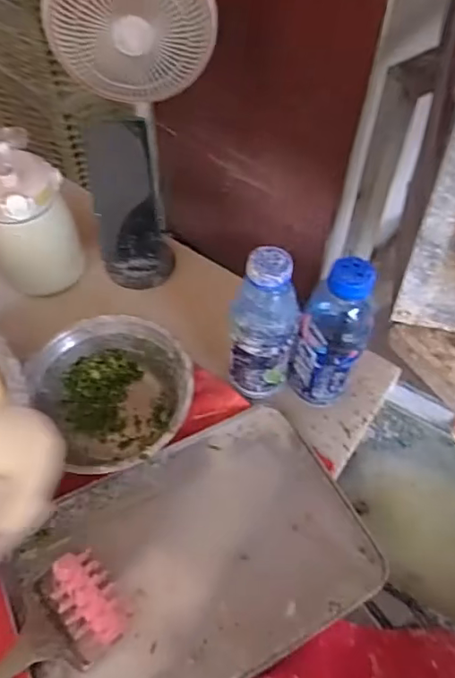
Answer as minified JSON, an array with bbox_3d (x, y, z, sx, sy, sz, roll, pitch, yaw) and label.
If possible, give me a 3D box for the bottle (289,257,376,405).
[{"bbox_3d":[0.115,-0.002,0.584,0.069,0.219,0.069,1,56,-1],"label":"bottle"}]

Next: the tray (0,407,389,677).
[{"bbox_3d":[-0.037,0.221,0.544,0.337,0.037,0.232,-24,60,-16],"label":"tray"}]

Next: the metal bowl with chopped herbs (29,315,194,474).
[{"bbox_3d":[-0.124,0.066,0.616,0.162,0.070,0.181,-29,61,-19],"label":"metal bowl with chopped herbs"}]

